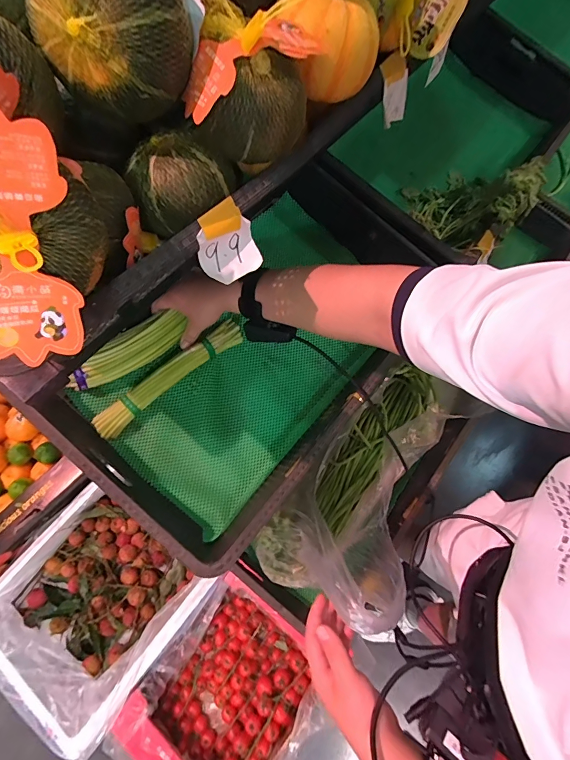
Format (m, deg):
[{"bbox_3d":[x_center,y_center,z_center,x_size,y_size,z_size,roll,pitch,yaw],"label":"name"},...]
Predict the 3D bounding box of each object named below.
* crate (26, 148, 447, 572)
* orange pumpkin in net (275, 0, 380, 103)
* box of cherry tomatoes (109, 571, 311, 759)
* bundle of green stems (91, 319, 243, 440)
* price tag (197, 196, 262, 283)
[{"bbox_3d":[-0.023,-0.070,0.581,0.331,0.124,0.609,35,71,13],"label":"crate"},{"bbox_3d":[0.043,-0.301,0.332,0.088,0.067,0.069,-8,67,-4],"label":"orange pumpkin in net"},{"bbox_3d":[-0.119,0.611,0.710,0.277,0.110,0.311,37,71,14],"label":"box of cherry tomatoes"},{"bbox_3d":[-0.171,-0.006,0.561,0.253,0.032,0.034,-40,73,-18],"label":"bundle of green stems"},{"bbox_3d":[-0.050,-0.119,0.324,0.055,0.017,0.059,-42,115,-10],"label":"price tag"}]

